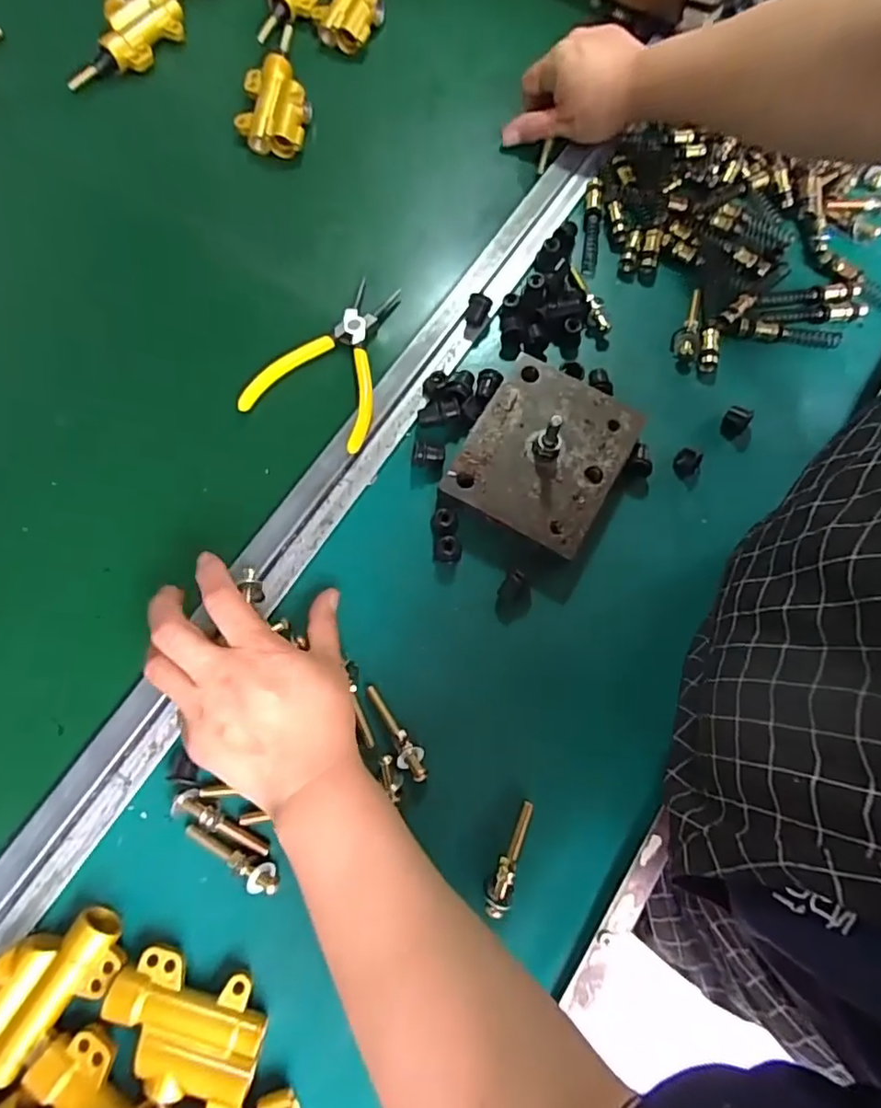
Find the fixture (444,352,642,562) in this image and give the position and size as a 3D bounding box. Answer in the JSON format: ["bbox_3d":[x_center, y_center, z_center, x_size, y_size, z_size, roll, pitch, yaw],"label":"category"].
[{"bbox_3d":[0.071,-0.067,0.389,0.098,0.039,0.118,28,76,7],"label":"fixture"}]

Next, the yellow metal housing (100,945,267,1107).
[{"bbox_3d":[-0.136,0.252,0.307,0.085,0.024,0.056,17,75,4],"label":"yellow metal housing"}]

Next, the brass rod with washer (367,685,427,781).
[{"bbox_3d":[-0.027,0.109,0.351,0.016,0.009,0.063,-30,77,-9],"label":"brass rod with washer"}]

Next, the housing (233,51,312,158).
[{"bbox_3d":[-0.139,-0.378,0.480,0.058,0.024,0.085,4,74,0],"label":"housing"}]

